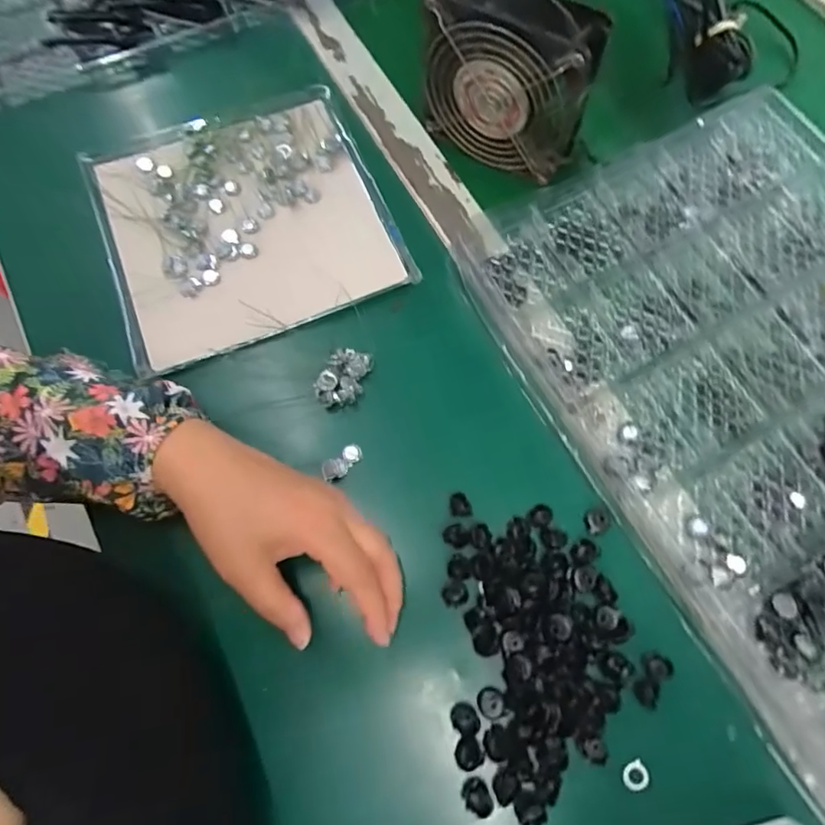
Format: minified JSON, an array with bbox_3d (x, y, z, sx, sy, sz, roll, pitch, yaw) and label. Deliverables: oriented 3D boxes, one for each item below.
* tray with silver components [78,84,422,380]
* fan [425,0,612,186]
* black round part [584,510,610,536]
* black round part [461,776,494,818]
[{"bbox_3d":[-0.129,-0.150,0.412,0.201,0.018,0.207,-21,71,-8],"label":"tray with silver components"},{"bbox_3d":[0.068,-0.241,0.395,0.119,0.106,0.050,31,72,8],"label":"fan"},{"bbox_3d":[0.116,0.069,0.341,0.014,0.007,0.015,0,70,0],"label":"black round part"},{"bbox_3d":[0.035,0.206,0.291,0.014,0.007,0.019,-21,71,-7],"label":"black round part"}]

